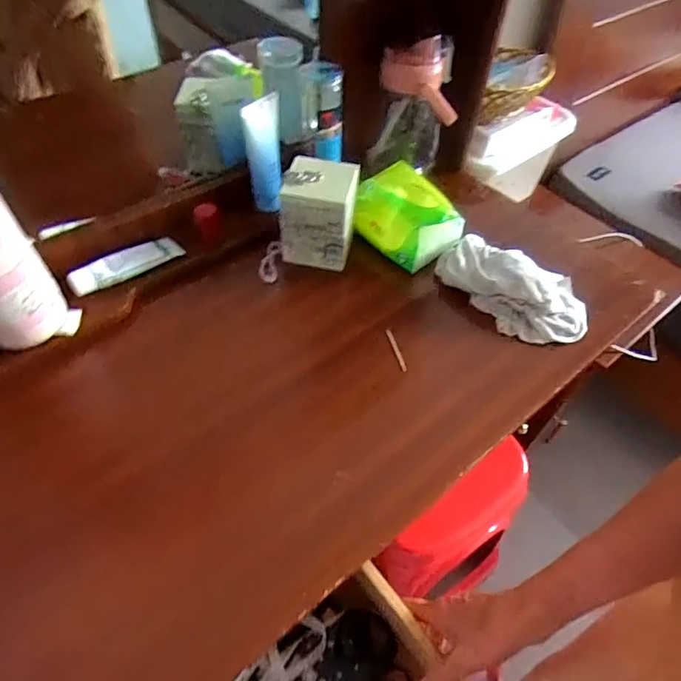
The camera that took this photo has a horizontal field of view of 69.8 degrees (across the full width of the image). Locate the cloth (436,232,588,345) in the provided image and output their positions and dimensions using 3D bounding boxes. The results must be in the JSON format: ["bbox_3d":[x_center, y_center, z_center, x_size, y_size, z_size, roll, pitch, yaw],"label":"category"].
[{"bbox_3d":[0.213,-0.067,0.605,0.186,0.052,0.108,25,54,14],"label":"cloth"}]

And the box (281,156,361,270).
[{"bbox_3d":[-0.027,-0.163,0.629,0.089,0.117,0.081,7,51,0],"label":"box"}]

